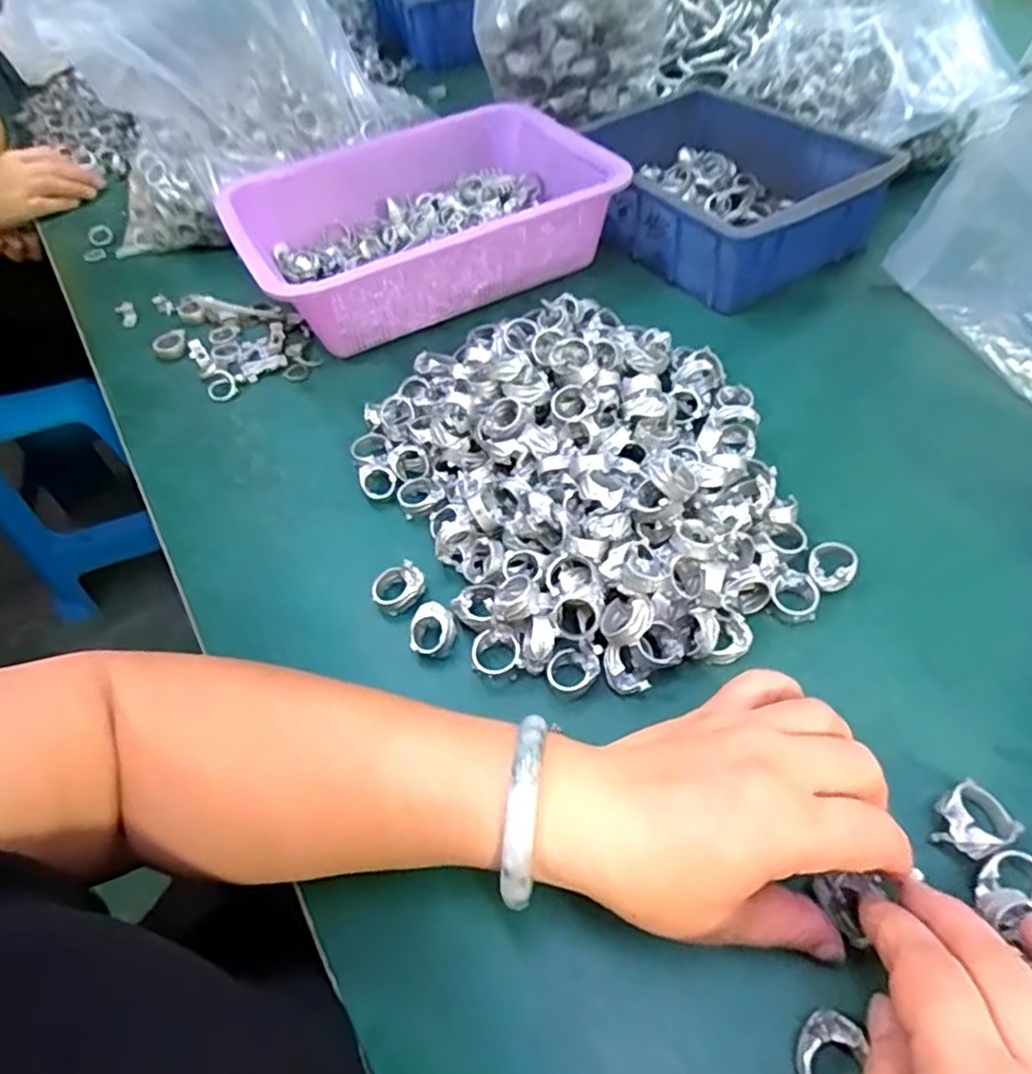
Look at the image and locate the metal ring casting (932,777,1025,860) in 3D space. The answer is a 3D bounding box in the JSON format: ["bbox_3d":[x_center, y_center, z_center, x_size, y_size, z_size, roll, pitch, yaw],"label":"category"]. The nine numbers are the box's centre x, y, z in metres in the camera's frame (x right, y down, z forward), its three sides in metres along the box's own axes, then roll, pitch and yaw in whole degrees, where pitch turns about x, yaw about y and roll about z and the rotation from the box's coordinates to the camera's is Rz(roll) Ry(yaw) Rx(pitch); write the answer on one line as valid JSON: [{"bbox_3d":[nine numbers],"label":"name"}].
[{"bbox_3d":[0.184,0.117,0.272,0.029,0.018,0.024,-23,51,-13],"label":"metal ring casting"}]

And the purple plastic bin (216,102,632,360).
[{"bbox_3d":[-0.075,-0.273,0.582,0.291,0.082,0.232,-26,52,-16],"label":"purple plastic bin"}]

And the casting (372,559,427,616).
[{"bbox_3d":[-0.066,0.028,0.376,0.029,0.017,0.021,-23,51,-13],"label":"casting"}]

